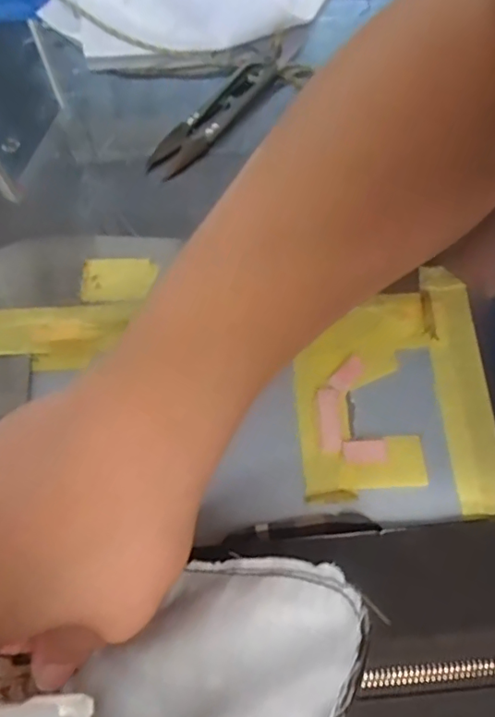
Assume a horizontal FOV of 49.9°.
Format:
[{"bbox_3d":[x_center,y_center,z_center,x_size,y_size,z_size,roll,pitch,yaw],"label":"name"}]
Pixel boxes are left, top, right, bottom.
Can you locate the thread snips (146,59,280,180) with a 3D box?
[{"bbox_3d":[-0.019,-0.145,0.318,0.023,0.006,0.101,41,75,11],"label":"thread snips"}]

